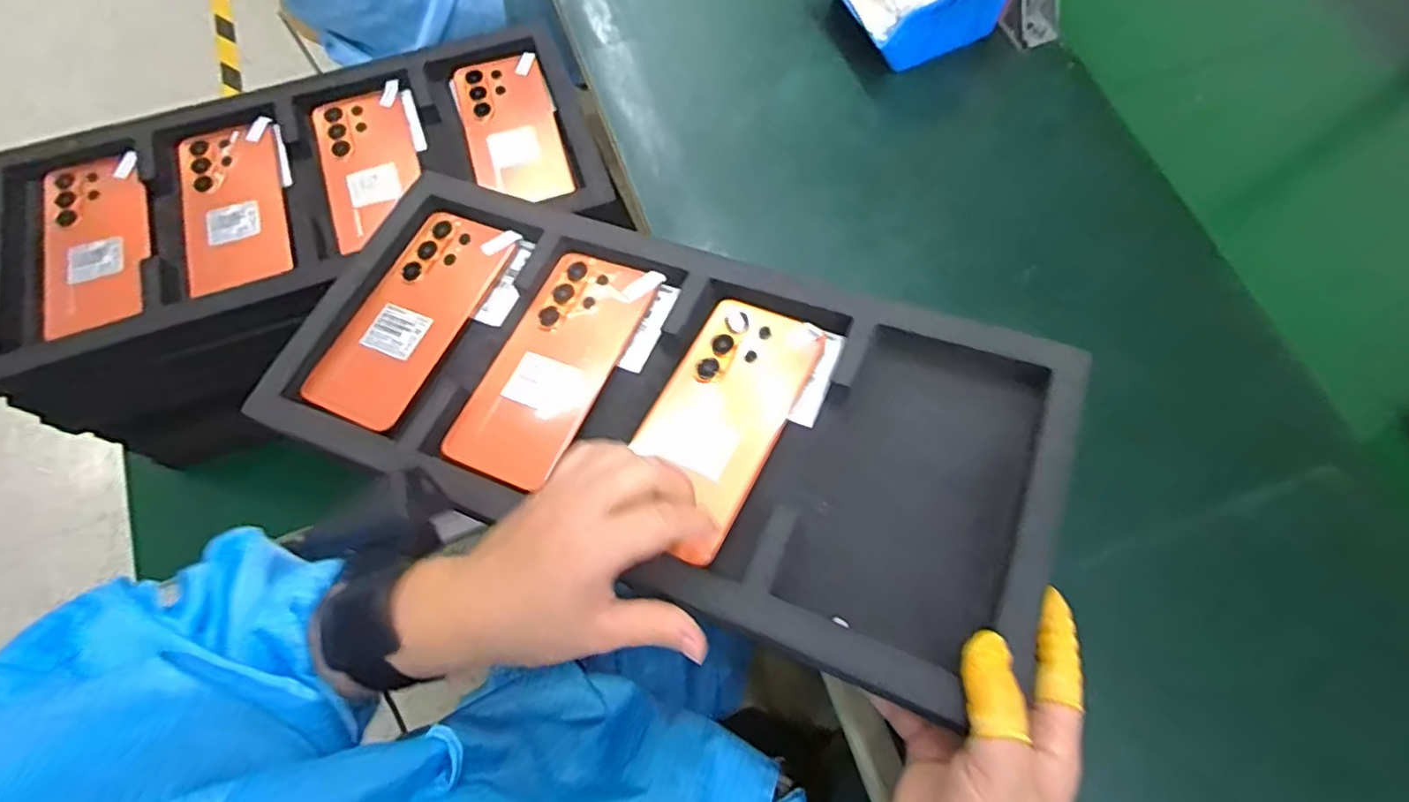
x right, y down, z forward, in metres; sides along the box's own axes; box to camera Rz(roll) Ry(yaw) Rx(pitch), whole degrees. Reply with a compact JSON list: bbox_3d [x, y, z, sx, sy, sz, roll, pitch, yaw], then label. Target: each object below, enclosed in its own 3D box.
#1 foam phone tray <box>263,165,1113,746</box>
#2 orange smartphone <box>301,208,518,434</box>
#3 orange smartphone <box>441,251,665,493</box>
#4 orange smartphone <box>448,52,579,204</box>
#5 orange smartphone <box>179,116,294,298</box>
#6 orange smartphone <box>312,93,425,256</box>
[{"bbox_3d":[-0.050,0.007,0.386,0.481,0.045,0.262,20,70,16],"label":"foam phone tray"},{"bbox_3d":[-0.204,-0.062,0.446,0.075,0.009,0.169,22,71,8],"label":"orange smartphone"},{"bbox_3d":[-0.099,-0.026,0.421,0.075,0.009,0.166,23,71,8],"label":"orange smartphone"},{"bbox_3d":[-0.168,-0.236,0.553,0.080,0.010,0.161,-17,71,-7],"label":"orange smartphone"},{"bbox_3d":[-0.386,-0.163,0.524,0.082,0.012,0.156,-18,71,-7],"label":"orange smartphone"},{"bbox_3d":[-0.282,-0.198,0.539,0.079,0.016,0.157,-21,71,-8],"label":"orange smartphone"}]

